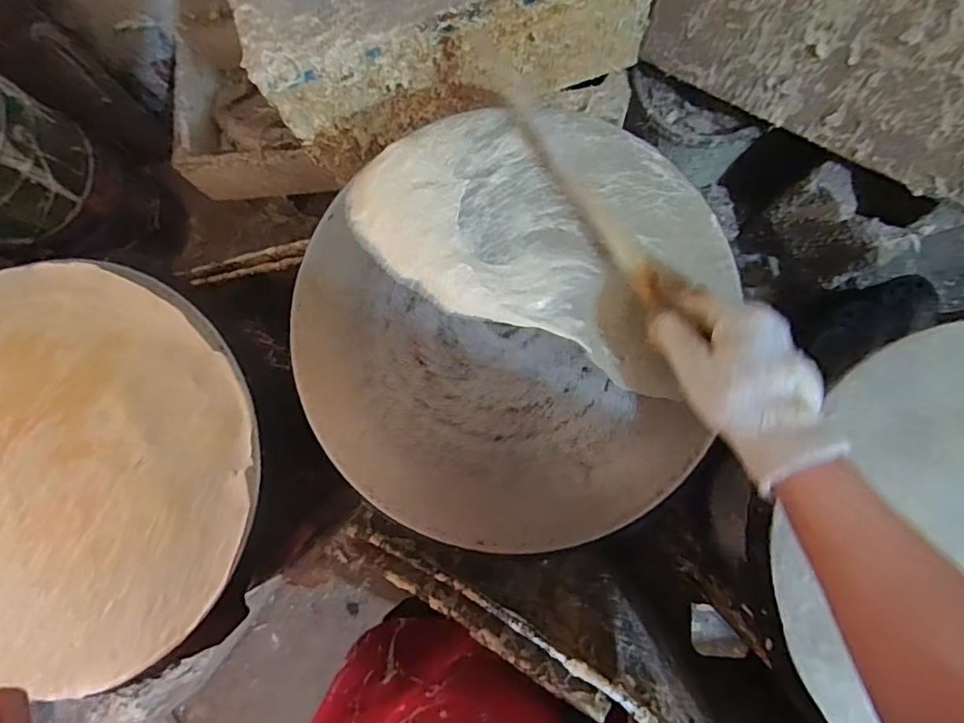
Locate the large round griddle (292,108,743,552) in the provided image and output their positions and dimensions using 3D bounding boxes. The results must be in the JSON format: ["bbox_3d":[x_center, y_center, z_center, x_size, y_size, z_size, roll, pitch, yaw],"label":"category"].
[{"bbox_3d":[0.015,-0.035,0.464,0.348,0.028,0.361,-1,83,5],"label":"large round griddle"}]

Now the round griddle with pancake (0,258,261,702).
[{"bbox_3d":[-0.374,0.098,0.485,0.348,0.031,0.359,-1,83,5],"label":"round griddle with pancake"}]

